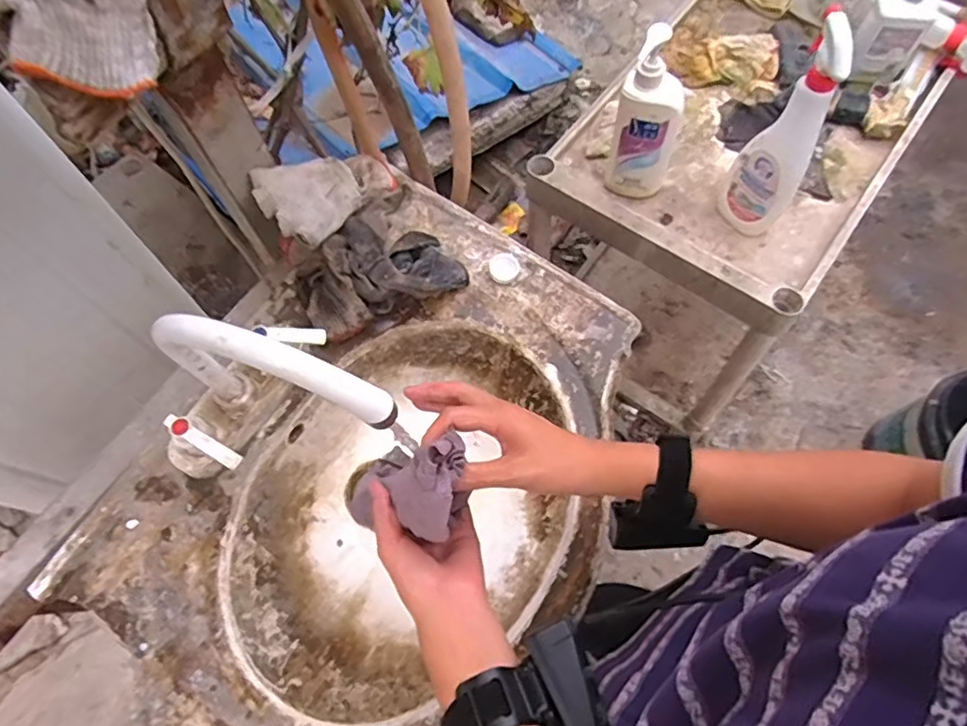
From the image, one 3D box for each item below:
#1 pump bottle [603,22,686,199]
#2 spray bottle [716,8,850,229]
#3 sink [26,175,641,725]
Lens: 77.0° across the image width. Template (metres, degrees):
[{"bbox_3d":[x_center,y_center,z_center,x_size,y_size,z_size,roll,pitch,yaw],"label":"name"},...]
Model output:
[{"bbox_3d":[0.220,-0.319,0.820,0.082,0.255,0.065,12,70,7],"label":"pump bottle"},{"bbox_3d":[0.380,-0.277,0.767,0.086,0.304,0.079,26,72,12],"label":"spray bottle"},{"bbox_3d":[-0.102,0.127,0.628,0.382,0.140,0.588,33,74,14],"label":"sink"}]

